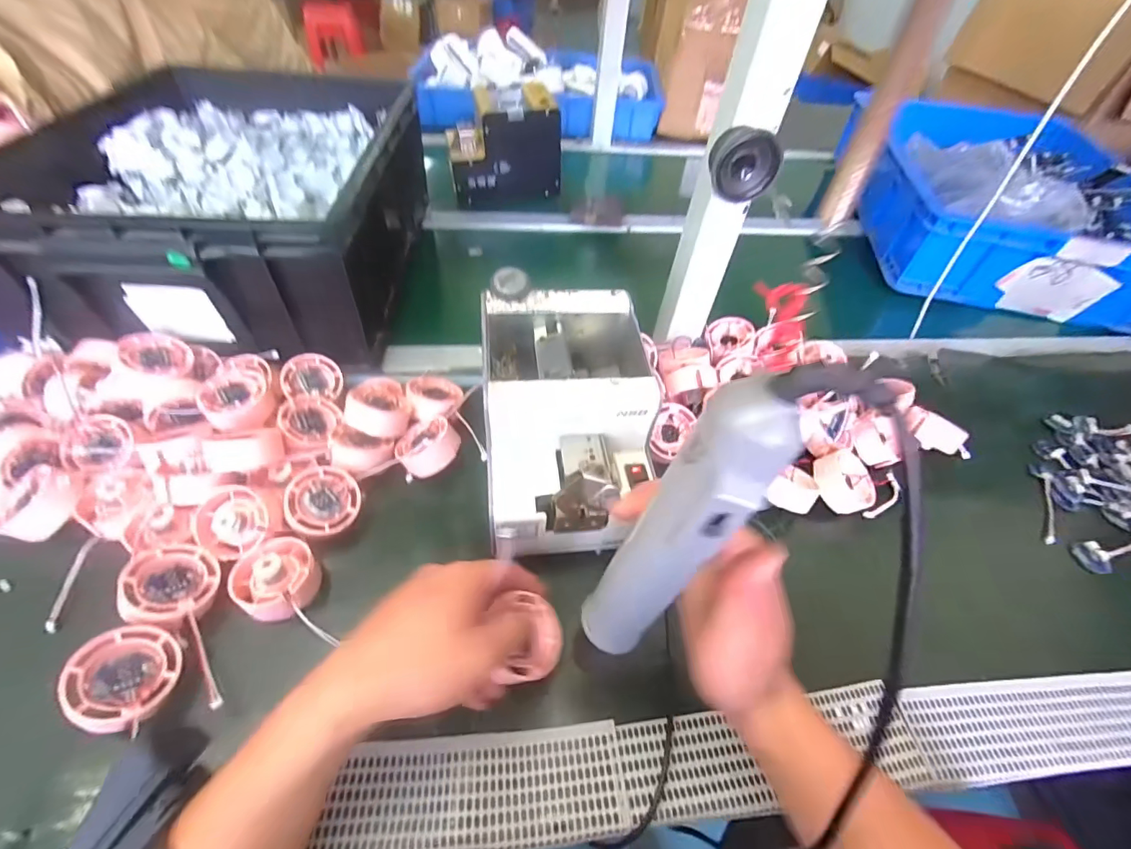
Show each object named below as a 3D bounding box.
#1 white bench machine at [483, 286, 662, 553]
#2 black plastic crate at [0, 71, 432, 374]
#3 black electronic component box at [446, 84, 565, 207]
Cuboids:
[{"bbox_3d":[0.001,-0.008,0.376,0.125,0.105,0.186,-3,50,-8],"label":"white bench machine"},{"bbox_3d":[-0.390,-0.288,0.587,0.367,0.157,0.499,0,50,-5],"label":"black plastic crate"},{"bbox_3d":[-0.108,-0.474,0.807,0.172,0.147,0.110,-10,51,-13],"label":"black electronic component box"}]

